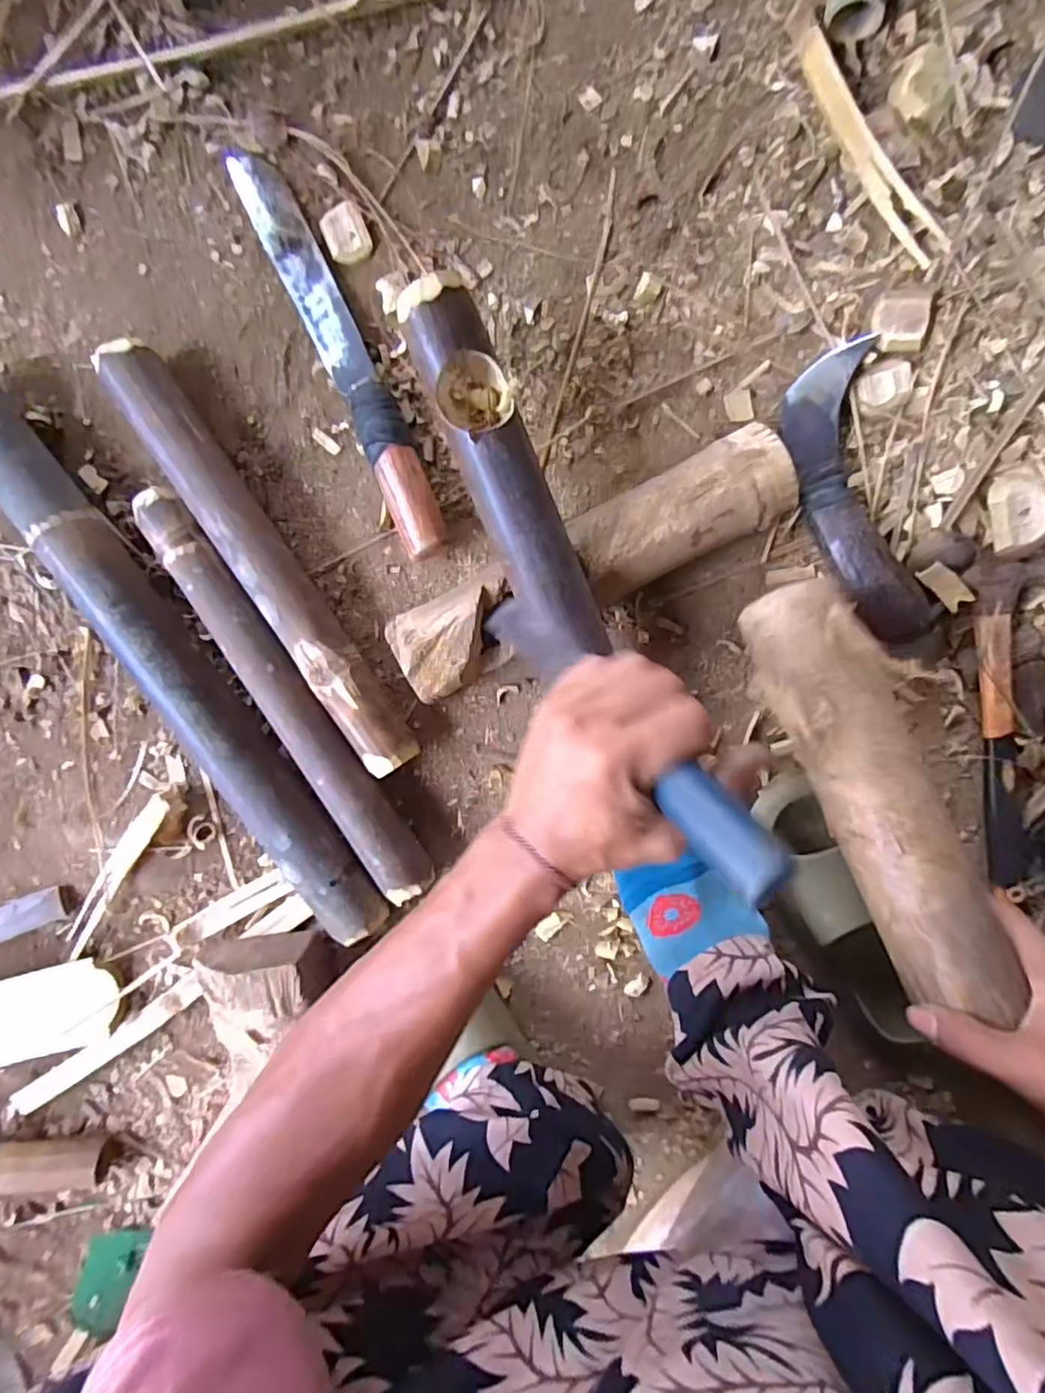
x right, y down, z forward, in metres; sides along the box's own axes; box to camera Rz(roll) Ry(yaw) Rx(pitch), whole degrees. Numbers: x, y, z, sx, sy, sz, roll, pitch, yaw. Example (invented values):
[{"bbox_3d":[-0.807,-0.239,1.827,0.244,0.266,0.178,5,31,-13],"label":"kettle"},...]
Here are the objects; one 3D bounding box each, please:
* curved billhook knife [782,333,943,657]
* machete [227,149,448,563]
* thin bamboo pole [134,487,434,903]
[{"bbox_3d":[0.246,-0.144,0.443,0.068,0.036,0.225,-13,95,7],"label":"curved billhook knife"},{"bbox_3d":[-0.141,-0.268,0.466,0.037,0.031,0.338,-25,93,7],"label":"machete"},{"bbox_3d":[-0.193,0.002,0.498,0.045,0.041,0.378,-33,92,8],"label":"thin bamboo pole"}]

